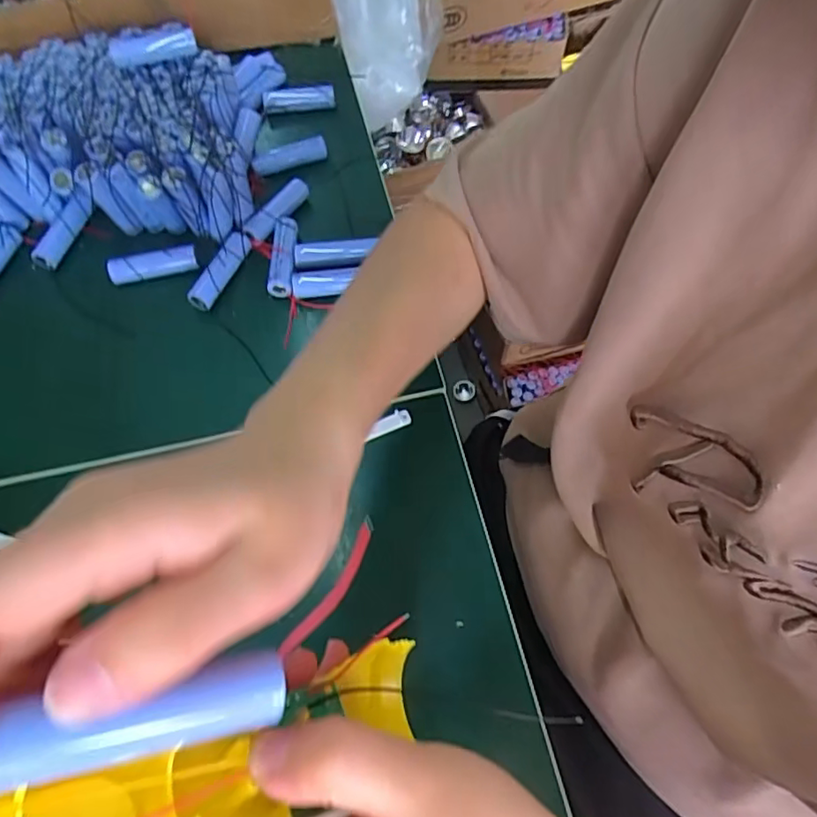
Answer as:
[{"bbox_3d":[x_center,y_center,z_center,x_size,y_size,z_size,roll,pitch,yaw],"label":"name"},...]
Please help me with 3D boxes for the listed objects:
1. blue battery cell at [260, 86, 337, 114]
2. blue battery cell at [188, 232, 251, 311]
[{"bbox_3d":[-0.100,-0.284,0.533,0.064,0.018,0.021,-4,62,0],"label":"blue battery cell"},{"bbox_3d":[-0.136,-0.096,0.417,0.068,0.014,0.019,-46,68,19],"label":"blue battery cell"}]

